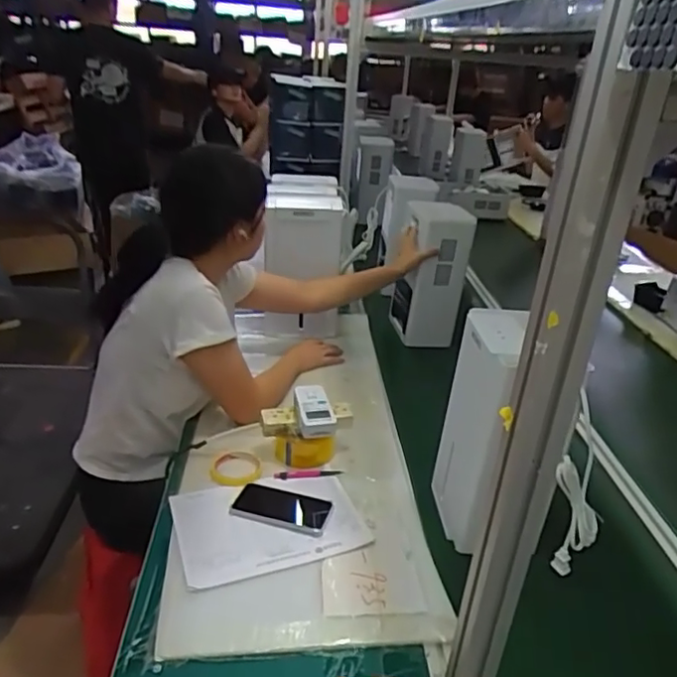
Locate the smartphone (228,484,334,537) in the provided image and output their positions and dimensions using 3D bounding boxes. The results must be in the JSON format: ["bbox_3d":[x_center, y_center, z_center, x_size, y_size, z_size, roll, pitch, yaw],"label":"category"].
[{"bbox_3d":[-0.095,0.287,1.008,0.165,0.008,0.083,10,27,13],"label":"smartphone"}]

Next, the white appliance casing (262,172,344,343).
[{"bbox_3d":[-0.103,-0.267,1.763,0.213,0.348,0.475,2,26,-4],"label":"white appliance casing"}]

